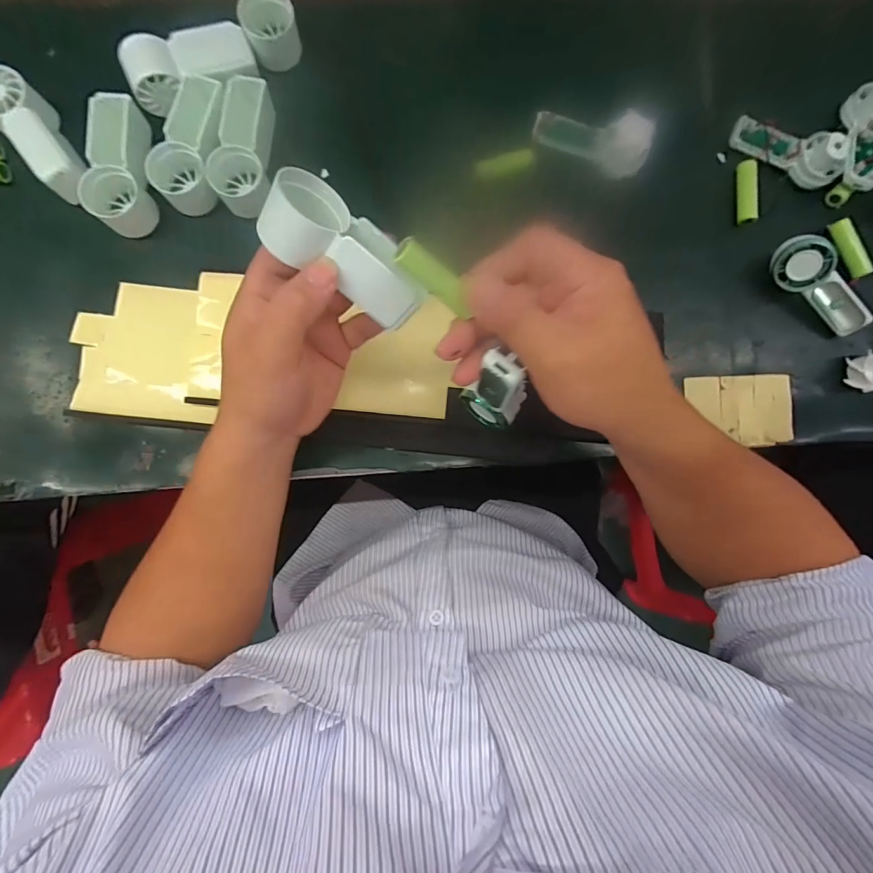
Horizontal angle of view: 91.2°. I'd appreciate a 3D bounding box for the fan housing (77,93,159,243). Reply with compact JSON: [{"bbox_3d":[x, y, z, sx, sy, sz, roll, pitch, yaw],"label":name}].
[{"bbox_3d":[-0.235,-0.204,0.325,0.043,0.030,0.096,6,86,-3],"label":"fan housing"}]

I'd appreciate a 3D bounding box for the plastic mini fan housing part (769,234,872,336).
[{"bbox_3d":[0.315,-0.121,0.350,0.094,0.037,0.021,41,42,-13],"label":"plastic mini fan housing part"}]

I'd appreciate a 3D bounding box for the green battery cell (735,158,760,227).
[{"bbox_3d":[0.261,-0.205,0.363,0.014,0.018,0.052,0,86,-3],"label":"green battery cell"}]

